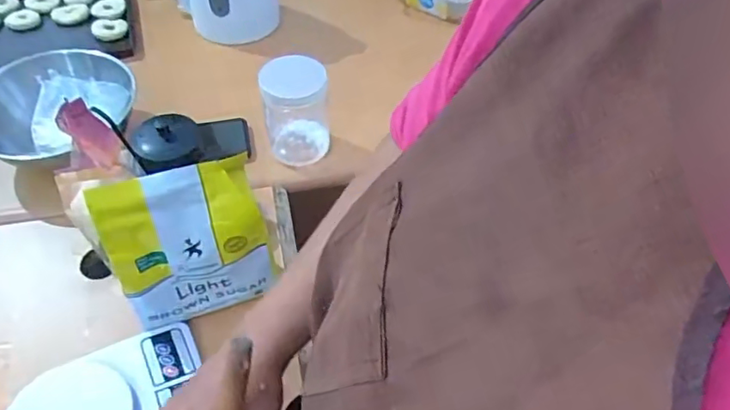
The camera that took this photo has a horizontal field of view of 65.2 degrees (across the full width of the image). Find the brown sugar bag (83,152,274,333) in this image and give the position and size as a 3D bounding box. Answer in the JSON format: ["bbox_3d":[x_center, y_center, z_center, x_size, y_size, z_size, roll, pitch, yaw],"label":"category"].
[{"bbox_3d":[-0.182,0.049,0.609,0.153,0.204,0.053,-17,53,-15],"label":"brown sugar bag"}]

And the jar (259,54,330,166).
[{"bbox_3d":[-0.095,-0.131,0.801,0.084,0.136,0.078,1,51,-1],"label":"jar"}]

